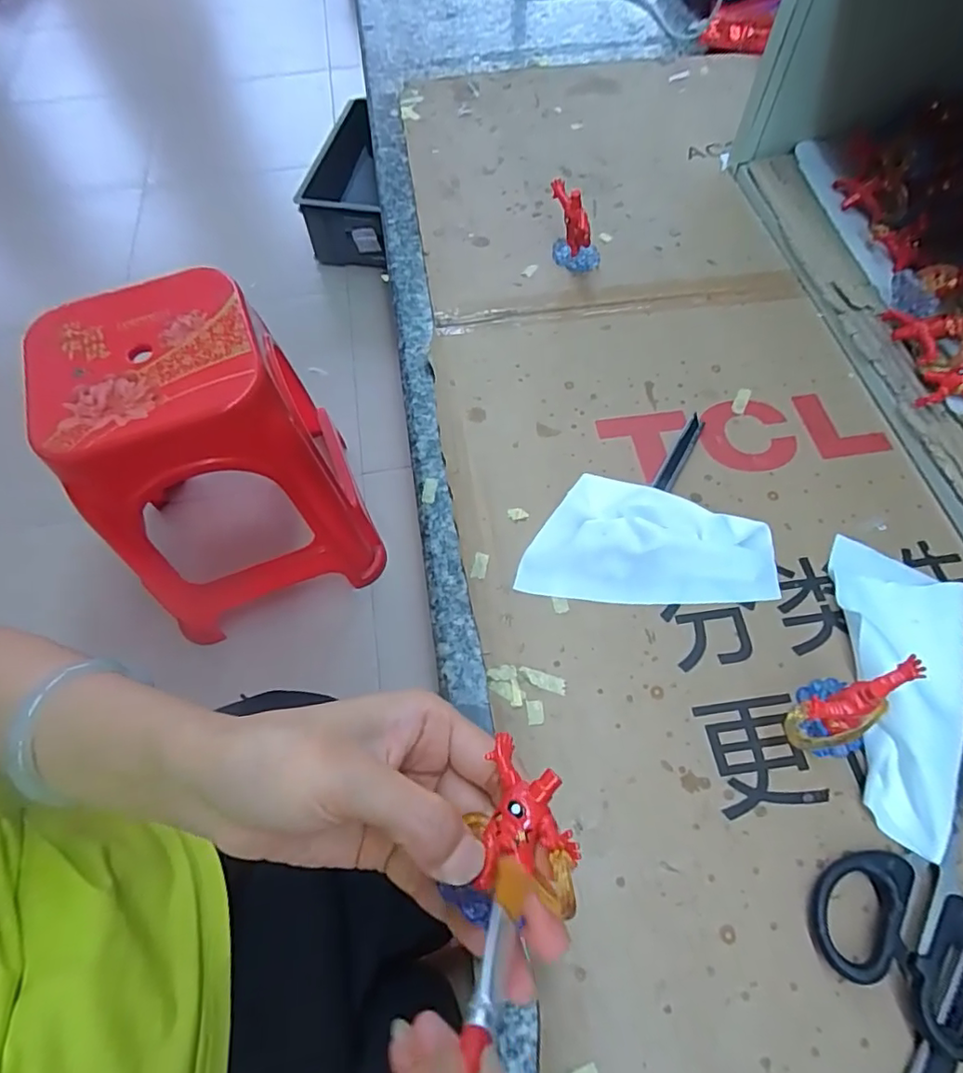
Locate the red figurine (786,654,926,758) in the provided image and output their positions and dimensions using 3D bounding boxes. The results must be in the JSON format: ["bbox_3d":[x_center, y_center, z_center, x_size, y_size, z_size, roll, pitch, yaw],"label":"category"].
[{"bbox_3d":[0.160,0.079,0.248,0.057,0.043,0.032,-20,64,-9],"label":"red figurine"}]

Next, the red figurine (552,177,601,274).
[{"bbox_3d":[0.068,-0.218,0.399,0.035,0.052,0.033,2,63,3],"label":"red figurine"}]

